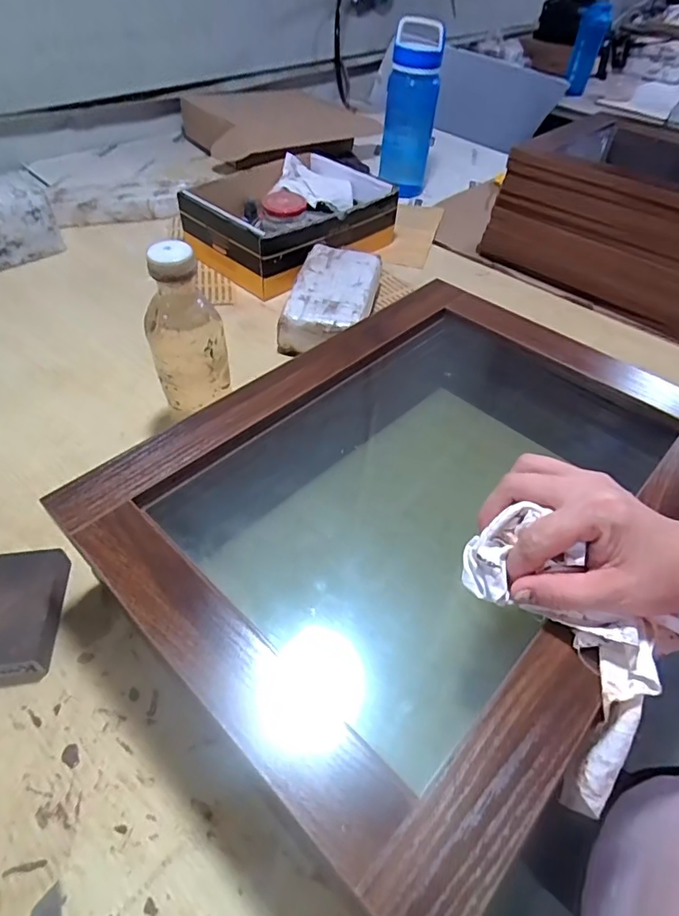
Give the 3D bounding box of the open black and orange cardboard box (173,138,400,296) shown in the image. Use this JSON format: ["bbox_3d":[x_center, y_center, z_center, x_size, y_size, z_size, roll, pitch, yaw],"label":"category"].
[{"bbox_3d":[-0.078,-0.403,0.850,0.223,0.110,0.302,33,55,24],"label":"open black and orange cardboard box"}]

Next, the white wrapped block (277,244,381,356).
[{"bbox_3d":[-0.009,-0.221,0.723,0.112,0.070,0.201,10,48,5],"label":"white wrapped block"}]

